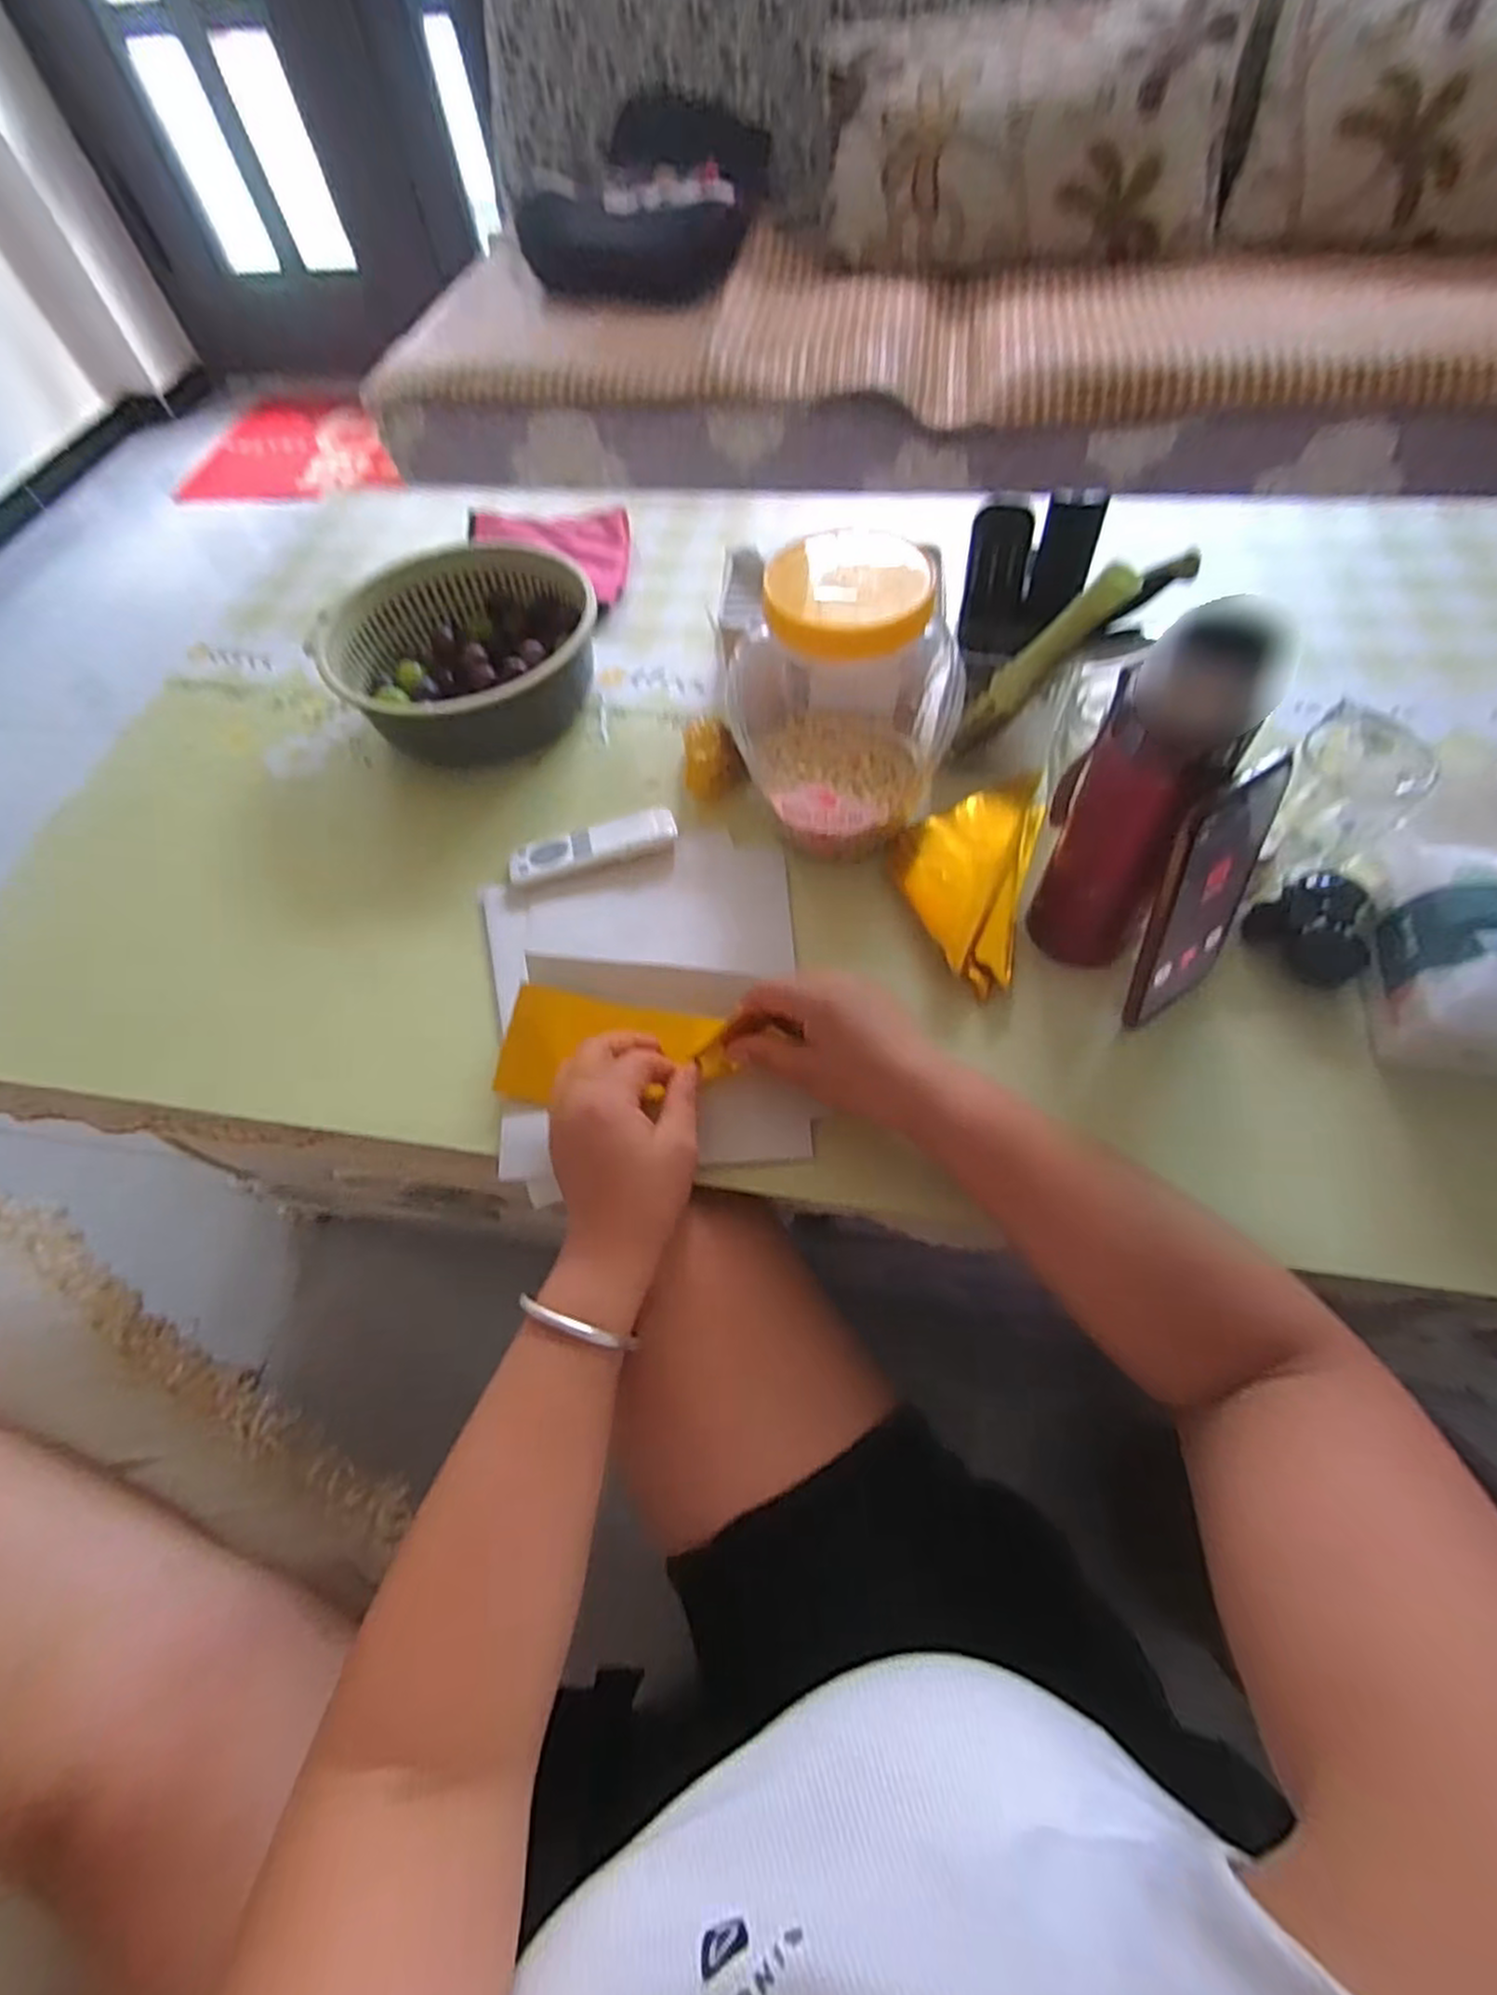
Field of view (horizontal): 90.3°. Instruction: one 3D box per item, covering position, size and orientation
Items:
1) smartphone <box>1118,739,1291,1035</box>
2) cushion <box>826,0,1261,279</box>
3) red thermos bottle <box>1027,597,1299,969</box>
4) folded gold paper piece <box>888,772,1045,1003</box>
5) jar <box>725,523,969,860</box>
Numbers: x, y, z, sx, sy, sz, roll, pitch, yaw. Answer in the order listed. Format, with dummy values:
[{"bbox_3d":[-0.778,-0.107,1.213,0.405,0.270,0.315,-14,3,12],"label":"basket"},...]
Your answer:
[{"bbox_3d":[0.251,-0.051,0.412,0.079,0.157,0.008,-32,49,-8],"label":"smartphone"},{"bbox_3d":[0.453,-1.402,1.214,0.644,0.238,0.311,3,60,5],"label":"cushion"},{"bbox_3d":[0.209,-0.105,0.410,0.072,0.227,0.062,26,65,17],"label":"red thermos bottle"},{"bbox_3d":[0.150,-0.088,0.530,0.095,0.031,0.176,15,62,12],"label":"folded gold paper piece"},{"bbox_3d":[0.066,-0.198,0.499,0.133,0.191,0.156,7,61,8],"label":"jar"}]

